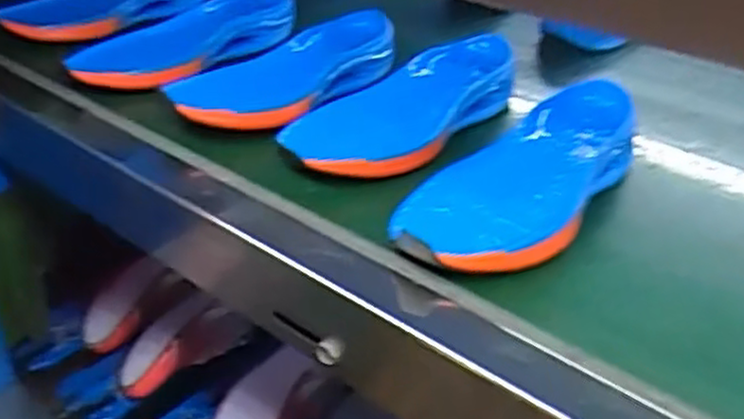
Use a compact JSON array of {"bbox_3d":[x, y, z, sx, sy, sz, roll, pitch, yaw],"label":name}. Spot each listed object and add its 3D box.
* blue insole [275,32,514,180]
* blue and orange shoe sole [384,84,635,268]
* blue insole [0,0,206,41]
[{"bbox_3d":[0.027,-0.090,0.612,0.116,0.034,0.234,23,40,28],"label":"blue insole"},{"bbox_3d":[0.118,-0.026,0.521,0.096,0.030,0.248,30,44,34],"label":"blue and orange shoe sole"},{"bbox_3d":[-0.282,-0.227,0.806,0.239,0.039,0.101,-21,41,-29],"label":"blue insole"}]

